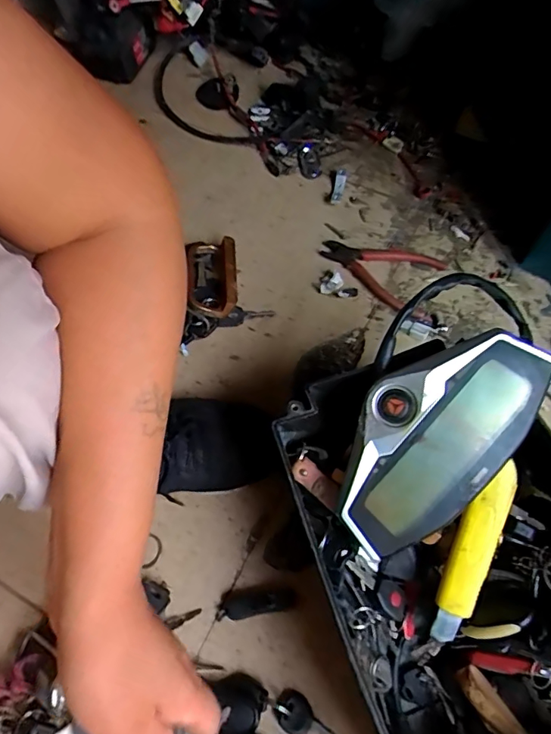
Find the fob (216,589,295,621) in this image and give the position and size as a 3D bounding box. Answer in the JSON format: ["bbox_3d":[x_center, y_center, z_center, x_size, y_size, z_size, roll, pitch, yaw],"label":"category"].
[{"bbox_3d":[-0.018,0.214,0.447,0.070,0.015,0.022,-10,65,-3],"label":"fob"}]

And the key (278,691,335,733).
[{"bbox_3d":[0.028,0.298,0.415,0.058,0.011,0.027,33,70,3],"label":"key"}]

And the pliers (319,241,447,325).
[{"bbox_3d":[0.121,-0.111,0.586,0.146,0.009,0.090,20,67,11],"label":"pliers"}]

